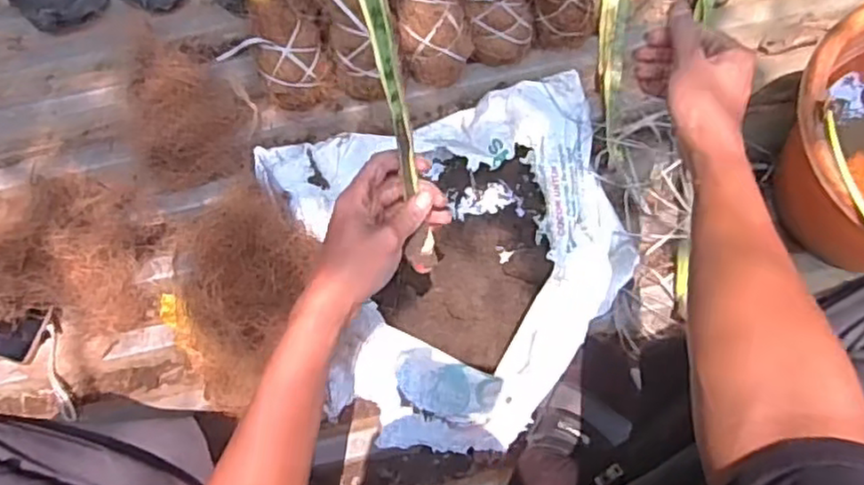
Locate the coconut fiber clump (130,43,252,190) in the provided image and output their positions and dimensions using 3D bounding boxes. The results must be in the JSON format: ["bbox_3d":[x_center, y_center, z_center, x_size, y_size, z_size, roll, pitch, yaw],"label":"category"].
[{"bbox_3d":[-0.295,-0.159,0.822,0.135,0.068,0.171,-9,76,-3],"label":"coconut fiber clump"}]

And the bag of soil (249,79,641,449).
[{"bbox_3d":[0.038,0.022,0.747,0.362,0.087,0.371,-16,75,-2],"label":"bag of soil"}]

